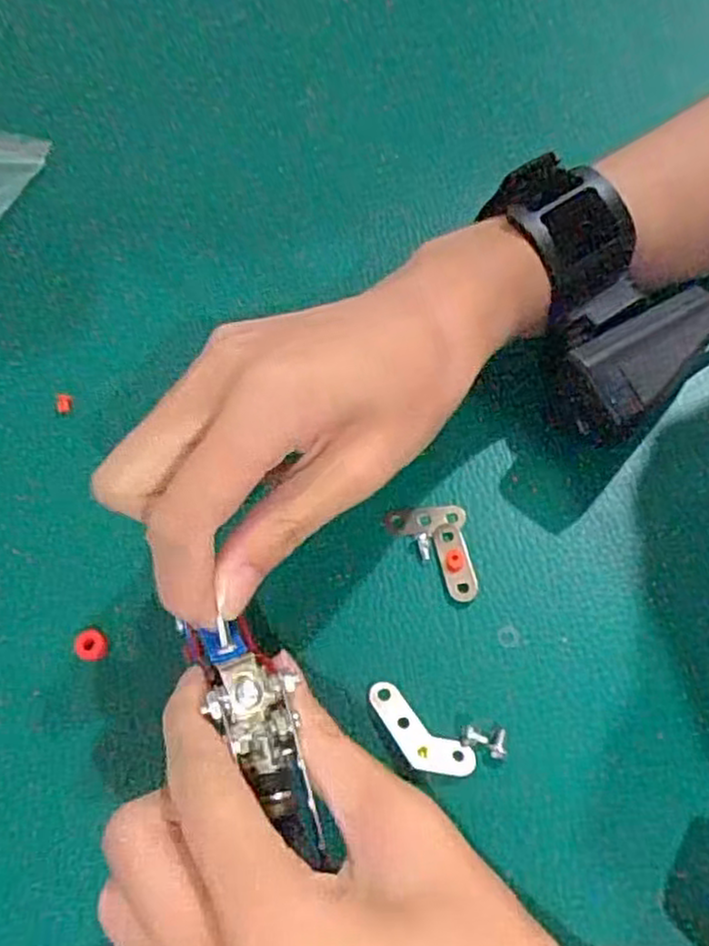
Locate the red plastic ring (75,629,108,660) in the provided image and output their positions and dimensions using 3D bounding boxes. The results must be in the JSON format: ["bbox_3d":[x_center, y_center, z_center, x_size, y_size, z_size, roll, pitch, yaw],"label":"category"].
[{"bbox_3d":[-0.091,0.059,0.250,0.011,0.004,0.011,-2,63,4],"label":"red plastic ring"}]

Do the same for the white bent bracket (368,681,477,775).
[{"bbox_3d":[0.020,0.084,0.232,0.039,0.006,0.015,35,71,20],"label":"white bent bracket"}]

